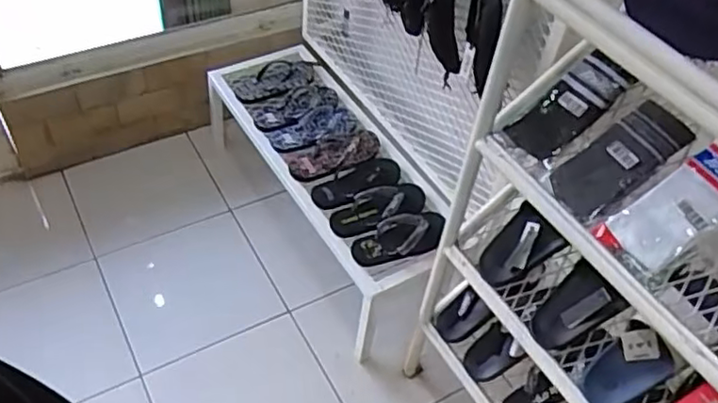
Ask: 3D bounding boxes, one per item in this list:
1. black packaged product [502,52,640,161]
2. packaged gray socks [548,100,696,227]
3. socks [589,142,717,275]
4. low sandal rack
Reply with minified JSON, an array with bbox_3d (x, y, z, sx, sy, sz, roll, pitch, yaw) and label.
[{"bbox_3d":[0.323,-0.144,1.002,0.191,0.039,0.094,-40,56,8],"label":"black packaged product"},{"bbox_3d":[0.374,-0.059,0.930,0.195,0.029,0.094,-39,57,3],"label":"packaged gray socks"},{"bbox_3d":[0.429,0.015,0.875,0.199,0.025,0.091,-37,54,8],"label":"socks"},{"bbox_3d":[-0.065,-0.055,1.795,0.346,0.326,0.977,-25,56,-26],"label":"low sandal rack"}]

